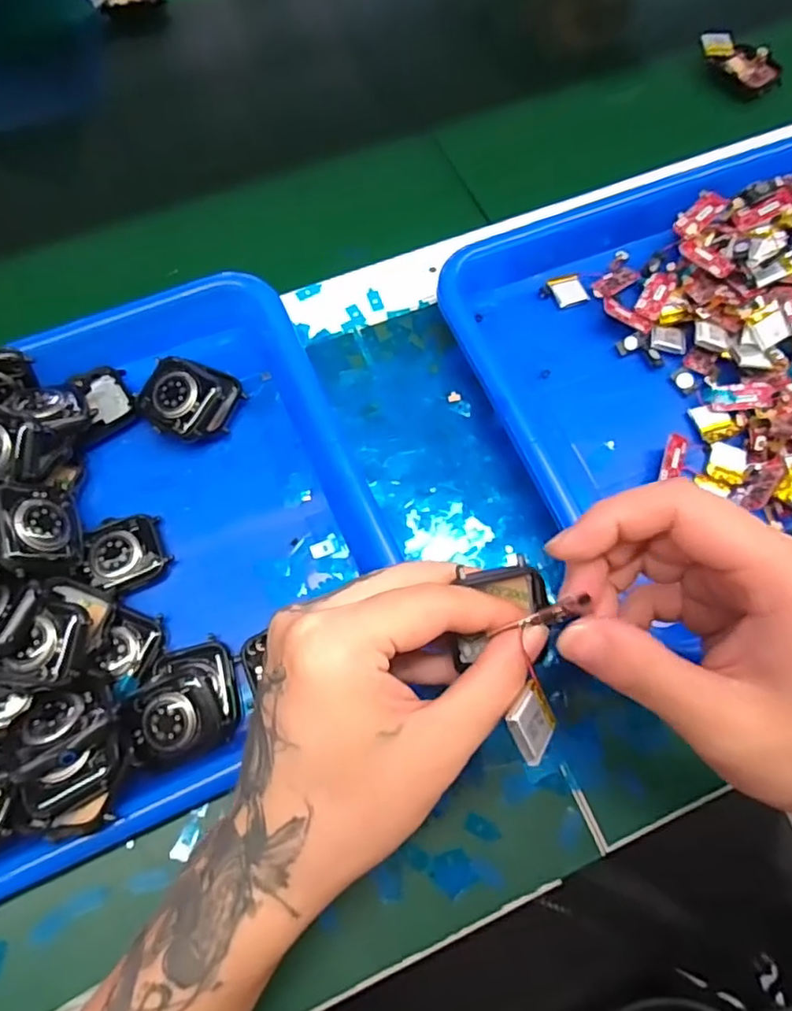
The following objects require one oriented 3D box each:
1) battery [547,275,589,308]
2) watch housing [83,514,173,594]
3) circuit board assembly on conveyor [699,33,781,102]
[{"bbox_3d":[0.102,-0.127,0.362,0.019,0.005,0.019,-13,71,-5],"label":"battery"},{"bbox_3d":[-0.135,0.023,0.305,0.036,0.010,0.039,-22,72,-8],"label":"watch housing"},{"bbox_3d":[0.254,-0.325,0.447,0.029,0.021,0.062,-42,76,-14],"label":"circuit board assembly on conveyor"}]

